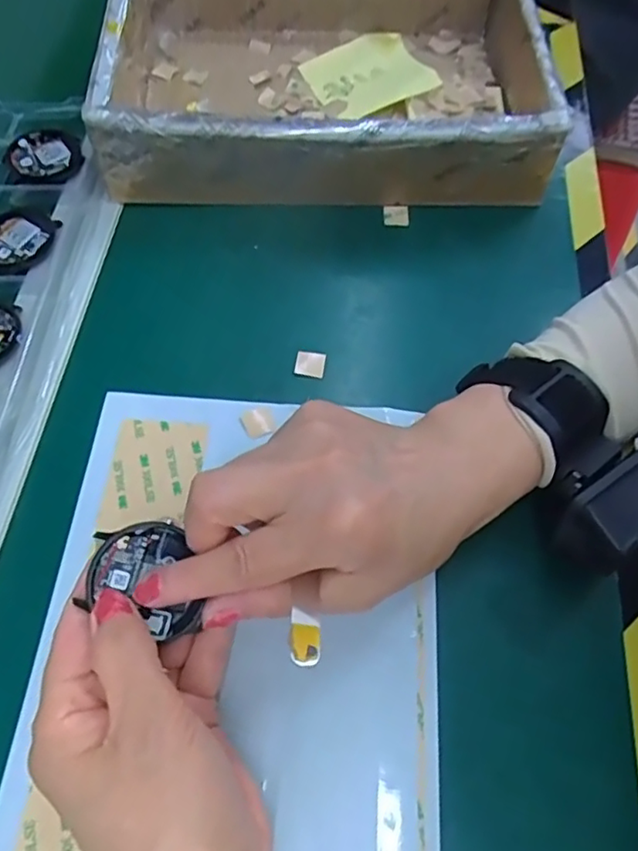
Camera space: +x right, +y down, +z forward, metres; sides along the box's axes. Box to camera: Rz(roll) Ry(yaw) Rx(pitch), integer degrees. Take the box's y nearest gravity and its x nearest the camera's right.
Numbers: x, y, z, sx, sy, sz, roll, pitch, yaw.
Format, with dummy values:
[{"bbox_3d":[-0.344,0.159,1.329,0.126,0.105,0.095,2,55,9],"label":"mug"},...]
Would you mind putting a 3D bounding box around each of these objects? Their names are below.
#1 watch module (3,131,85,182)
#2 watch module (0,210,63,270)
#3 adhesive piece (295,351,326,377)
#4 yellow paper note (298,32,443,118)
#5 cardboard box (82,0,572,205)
[{"bbox_3d":[-0.174,-0.171,0.390,0.043,0.005,0.044,39,68,17],"label":"watch module"},{"bbox_3d":[-0.179,-0.109,0.361,0.043,0.007,0.041,17,63,7],"label":"watch module"},{"bbox_3d":[-0.005,-0.034,0.334,0.016,0.004,0.014,6,62,1],"label":"adhesive piece"},{"bbox_3d":[0.033,-0.238,0.417,0.074,0.015,0.065,-15,64,-10],"label":"yellow paper note"},{"bbox_3d":[0.005,-0.227,0.401,0.280,0.057,0.192,-5,63,-4],"label":"cardboard box"}]

